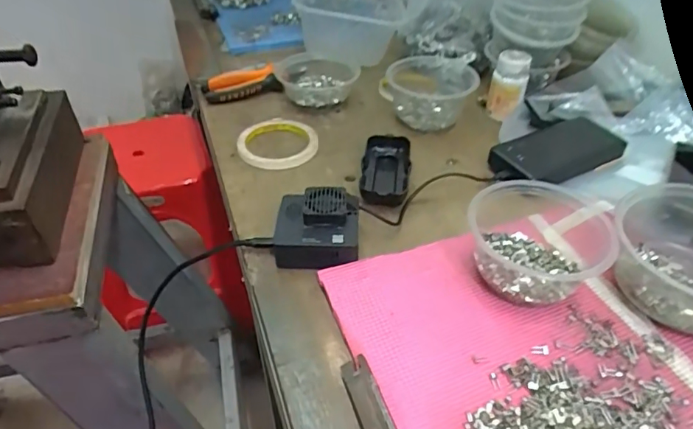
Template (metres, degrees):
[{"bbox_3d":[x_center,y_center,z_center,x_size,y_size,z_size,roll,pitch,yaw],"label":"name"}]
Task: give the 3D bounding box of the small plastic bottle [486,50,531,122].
[{"bbox_3d":[0.211,-0.170,0.637,0.043,0.073,0.036,-27,49,-28],"label":"small plastic bottle"}]

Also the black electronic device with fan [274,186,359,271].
[{"bbox_3d":[-0.028,0.013,0.470,0.078,0.047,0.073,1,42,2],"label":"black electronic device with fan"}]

